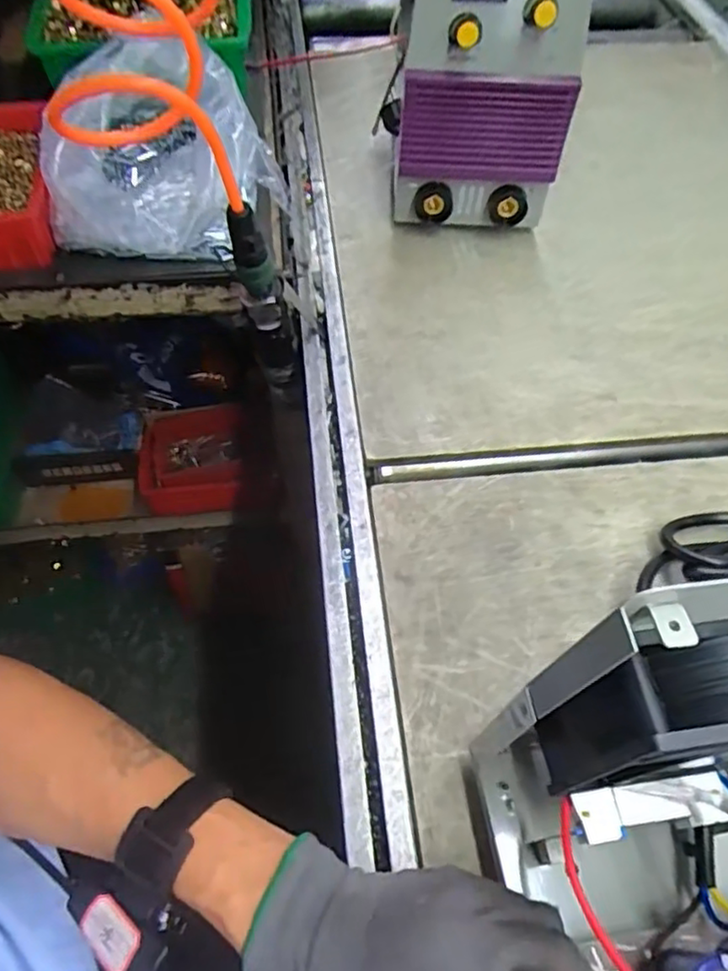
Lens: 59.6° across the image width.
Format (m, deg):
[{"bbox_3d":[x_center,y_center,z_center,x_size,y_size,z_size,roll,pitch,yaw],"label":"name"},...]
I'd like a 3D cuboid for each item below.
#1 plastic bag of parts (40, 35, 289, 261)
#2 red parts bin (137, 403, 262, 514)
[{"bbox_3d":[-0.182,-0.315,0.615,0.197,0.123,0.195,7,57,2],"label":"plastic bag of parts"},{"bbox_3d":[-0.238,-0.036,0.914,0.164,0.072,0.133,-8,58,-8],"label":"red parts bin"}]

